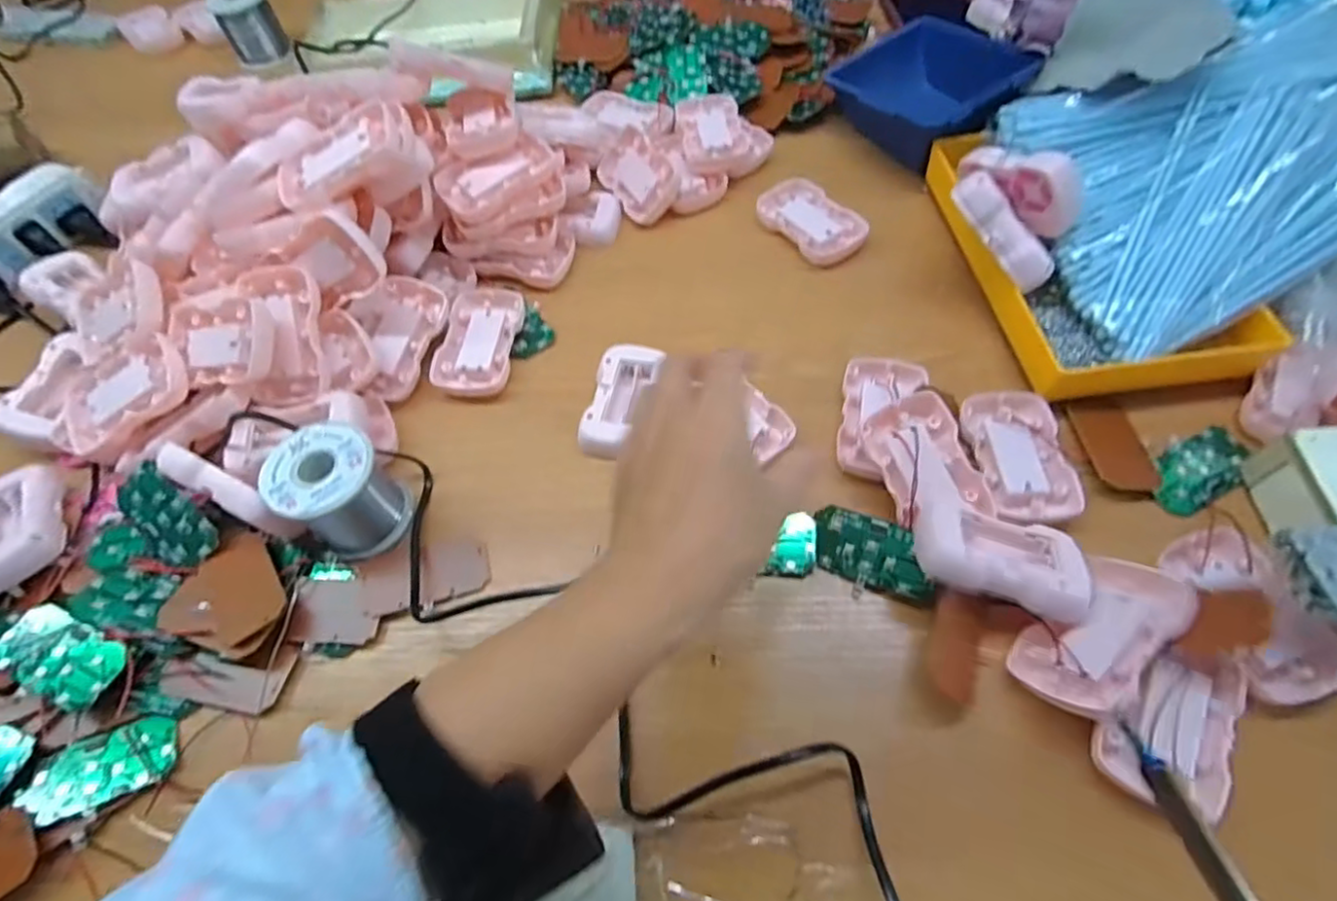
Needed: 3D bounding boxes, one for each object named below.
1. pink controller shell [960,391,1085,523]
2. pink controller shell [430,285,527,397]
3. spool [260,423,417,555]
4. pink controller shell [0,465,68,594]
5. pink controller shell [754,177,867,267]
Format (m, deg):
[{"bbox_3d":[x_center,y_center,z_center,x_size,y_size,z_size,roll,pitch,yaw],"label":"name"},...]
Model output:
[{"bbox_3d":[0.218,0.002,0.407,0.055,0.012,0.086,-1,59,3],"label":"pink controller shell"},{"bbox_3d":[-0.138,-0.083,0.483,0.054,0.018,0.089,6,60,7],"label":"pink controller shell"},{"bbox_3d":[-0.198,0.026,0.394,0.060,0.065,0.059,-2,59,3],"label":"spool"},{"bbox_3d":[-0.404,0.048,0.400,0.049,0.019,0.079,-29,62,-13],"label":"pink controller shell"},{"bbox_3d":[0.116,-0.188,0.532,0.057,0.012,0.089,-34,63,-15],"label":"pink controller shell"}]

